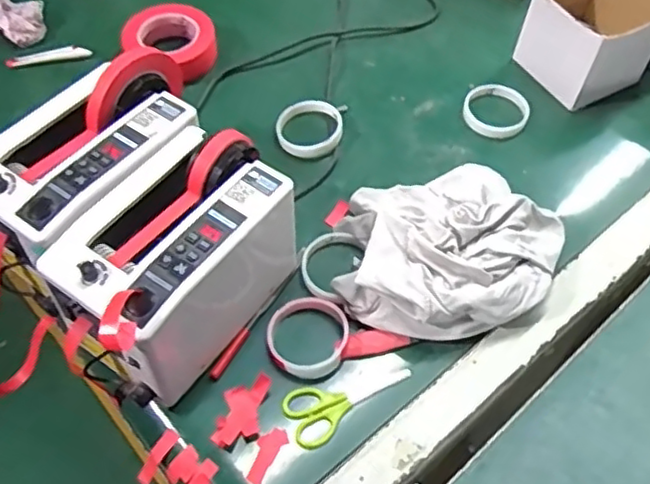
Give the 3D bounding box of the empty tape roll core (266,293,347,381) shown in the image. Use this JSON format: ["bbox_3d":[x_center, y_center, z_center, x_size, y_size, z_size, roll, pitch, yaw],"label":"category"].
[{"bbox_3d":[-0.018,0.094,0.678,0.082,0.014,0.089,2,57,-3],"label":"empty tape roll core"}]

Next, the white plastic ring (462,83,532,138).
[{"bbox_3d":[0.227,-0.176,0.872,0.084,0.016,0.088,2,57,-3],"label":"white plastic ring"}]

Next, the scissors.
[{"bbox_3d":[0.017,0.148,0.655,0.128,0.004,0.058,-33,65,-22],"label":"scissors"}]

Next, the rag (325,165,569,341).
[{"bbox_3d":[0.133,0.006,0.708,0.235,0.075,0.198,12,57,4],"label":"rag"}]

